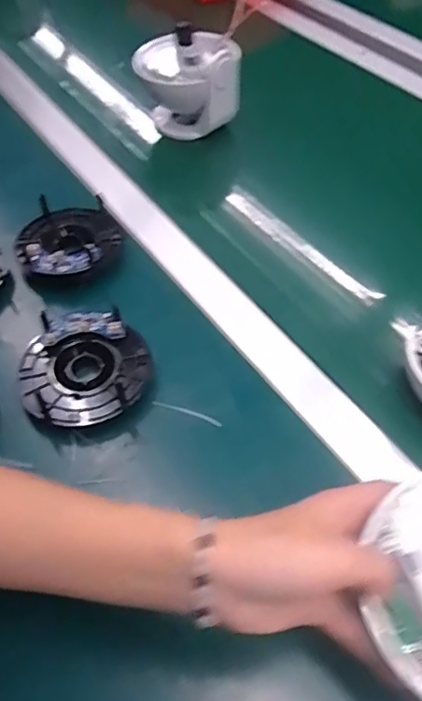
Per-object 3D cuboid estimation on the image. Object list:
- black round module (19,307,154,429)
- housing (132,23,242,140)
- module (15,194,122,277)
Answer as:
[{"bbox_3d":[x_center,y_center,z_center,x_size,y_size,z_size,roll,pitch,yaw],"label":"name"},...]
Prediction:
[{"bbox_3d":[-0.099,0.015,0.437,0.099,0.025,0.095,-9,53,-5],"label":"black round module"},{"bbox_3d":[-0.027,-0.319,0.661,0.115,0.112,0.093,-6,53,-3],"label":"housing"},{"bbox_3d":[-0.137,-0.108,0.531,0.096,0.024,0.099,-1,53,1],"label":"module"}]

